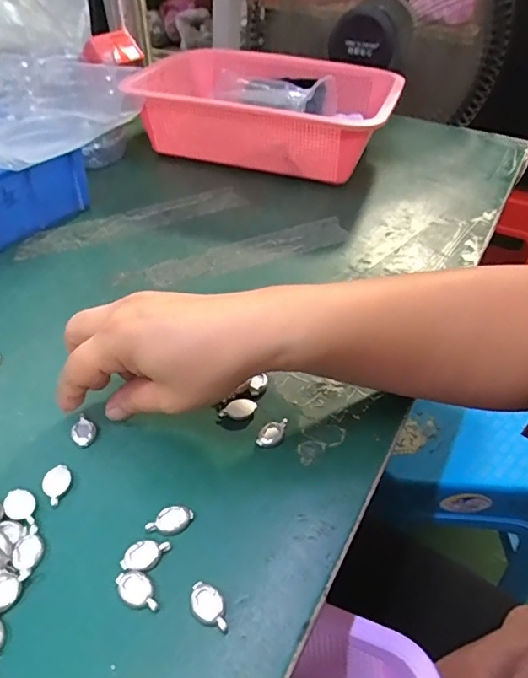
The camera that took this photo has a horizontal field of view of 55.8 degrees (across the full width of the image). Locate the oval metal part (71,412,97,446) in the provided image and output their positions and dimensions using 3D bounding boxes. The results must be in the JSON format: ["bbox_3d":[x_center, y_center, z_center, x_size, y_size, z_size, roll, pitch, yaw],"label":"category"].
[{"bbox_3d":[-0.108,0.053,0.297,0.013,0.004,0.023,-17,46,-21],"label":"oval metal part"}]

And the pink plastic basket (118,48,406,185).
[{"bbox_3d":[0.010,-0.273,0.608,0.284,0.083,0.208,15,44,12],"label":"pink plastic basket"}]

